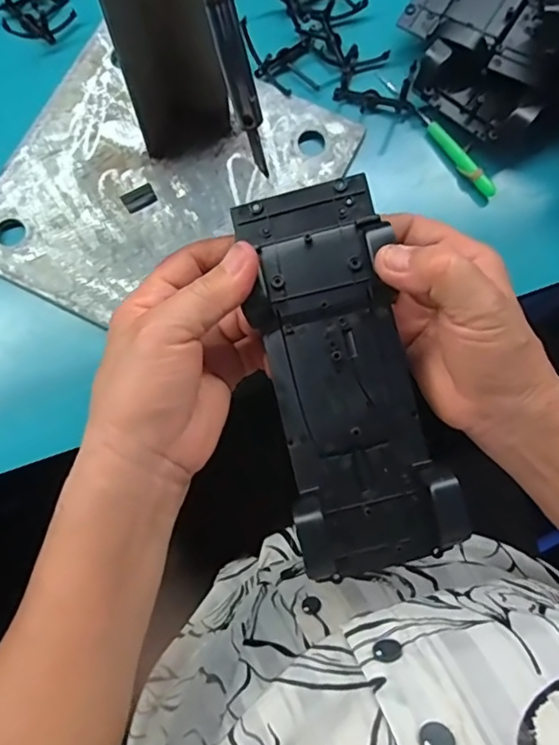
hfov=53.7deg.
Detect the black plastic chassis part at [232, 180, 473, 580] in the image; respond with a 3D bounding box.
[{"bbox_3d":[0.031,0.001,0.275,0.074,0.021,0.190,-13,86,-4],"label":"black plastic chassis part"}]

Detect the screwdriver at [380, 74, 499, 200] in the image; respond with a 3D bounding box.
[{"bbox_3d":[0.104,-0.161,0.366,0.011,0.011,0.113,-36,82,-9],"label":"screwdriver"}]

